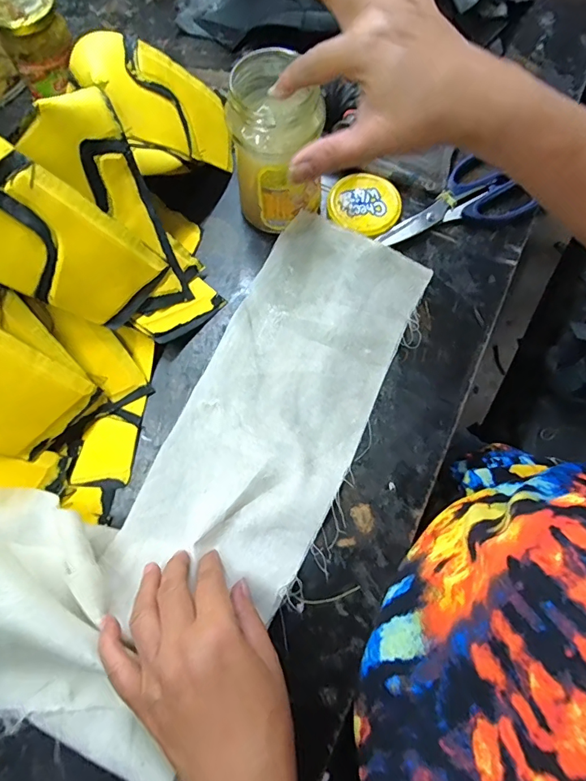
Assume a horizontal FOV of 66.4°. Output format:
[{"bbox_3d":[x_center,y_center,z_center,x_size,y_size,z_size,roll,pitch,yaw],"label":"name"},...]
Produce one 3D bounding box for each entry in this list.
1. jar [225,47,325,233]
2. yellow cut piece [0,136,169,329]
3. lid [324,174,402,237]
[{"bbox_3d":[-0.013,-0.207,0.385,0.073,0.117,0.075,0,73,0],"label":"jar"},{"bbox_3d":[-0.177,-0.106,0.323,0.022,0.160,0.082,25,84,43],"label":"yellow cut piece"},{"bbox_3d":[0.070,-0.187,0.442,0.069,0.006,0.063,0,73,0],"label":"lid"}]

